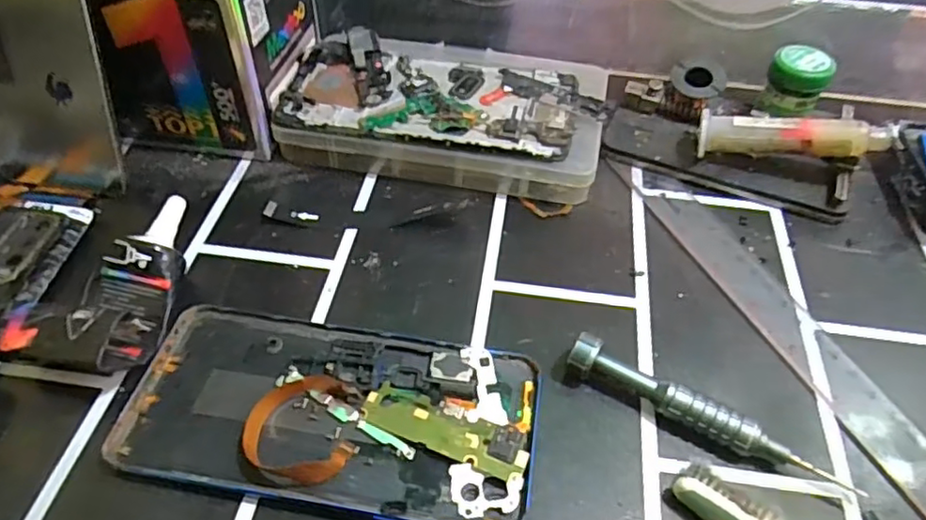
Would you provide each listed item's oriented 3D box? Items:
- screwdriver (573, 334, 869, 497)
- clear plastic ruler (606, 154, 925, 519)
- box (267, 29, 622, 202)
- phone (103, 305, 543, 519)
[{"bbox_3d":[0.090,0.059,0.241,0.106,0.017,0.014,23,53,17],"label":"screwdriver"},{"bbox_3d":[0.154,0.044,0.263,0.034,0.004,0.273,-16,50,-15],"label":"clear plastic ruler"},{"bbox_3d":[-0.009,-0.084,0.352,0.169,0.032,0.091,11,50,7],"label":"box"},{"bbox_3d":[-0.049,0.057,0.244,0.153,0.009,0.074,8,50,5],"label":"phone"}]

